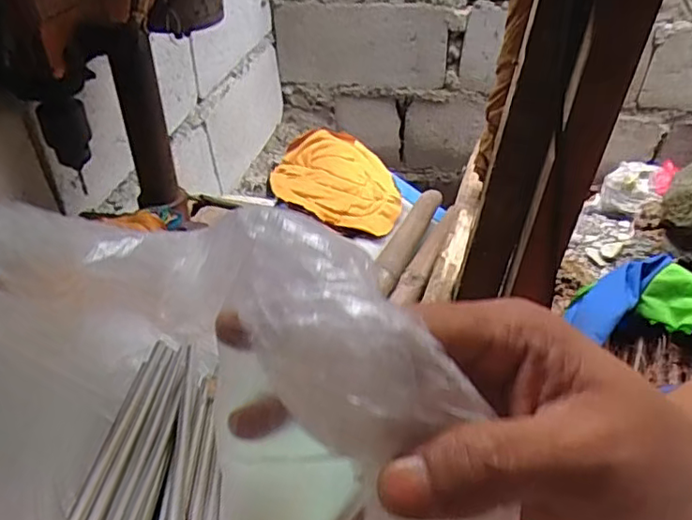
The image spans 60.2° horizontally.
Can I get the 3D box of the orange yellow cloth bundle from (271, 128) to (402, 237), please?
[{"bbox_3d":[-0.009,-0.097,0.781,0.167,0.033,0.152,12,50,-15],"label":"orange yellow cloth bundle"}]

